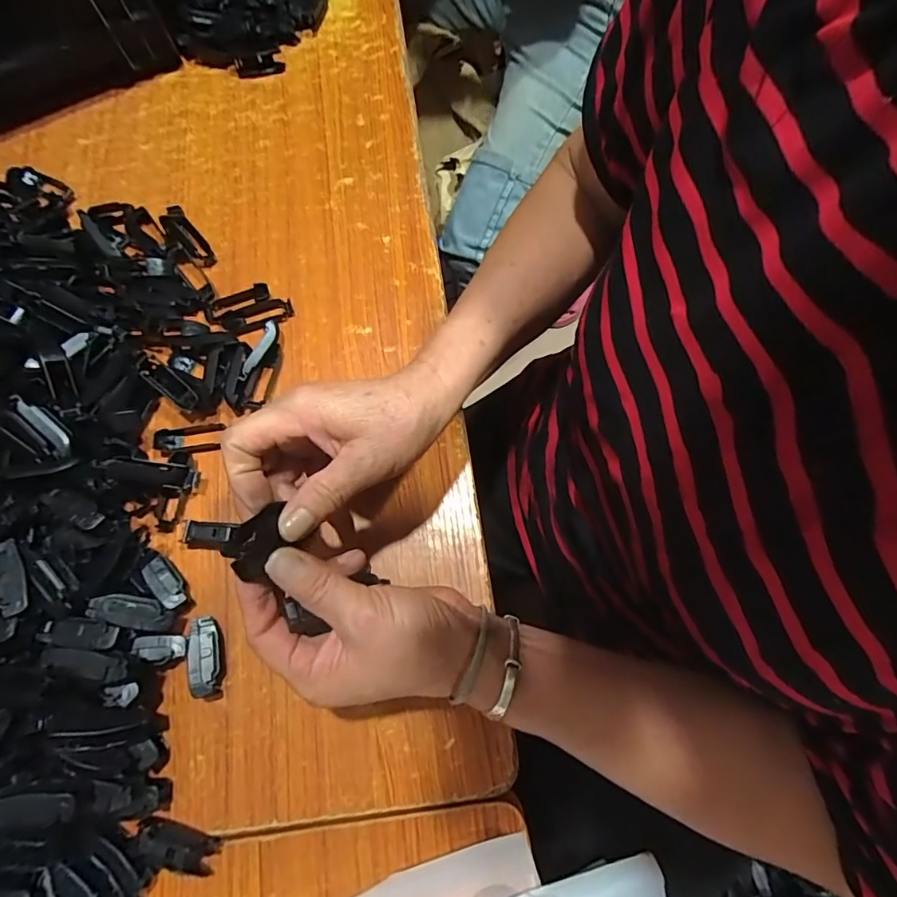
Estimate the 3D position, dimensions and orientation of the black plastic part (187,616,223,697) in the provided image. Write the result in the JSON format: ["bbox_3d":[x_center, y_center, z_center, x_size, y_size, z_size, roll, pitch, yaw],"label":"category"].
[{"bbox_3d":[-0.158,0.136,0.319,0.019,0.016,0.050,-15,72,-3],"label":"black plastic part"}]

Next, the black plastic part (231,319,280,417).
[{"bbox_3d":[-0.152,-0.065,0.383,0.022,0.015,0.074,9,72,5],"label":"black plastic part"}]

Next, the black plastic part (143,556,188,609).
[{"bbox_3d":[-0.192,0.091,0.332,0.015,0.010,0.039,-39,75,-10],"label":"black plastic part"}]

